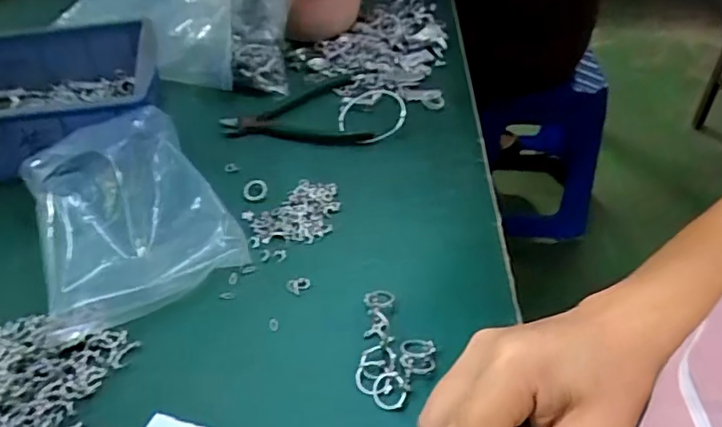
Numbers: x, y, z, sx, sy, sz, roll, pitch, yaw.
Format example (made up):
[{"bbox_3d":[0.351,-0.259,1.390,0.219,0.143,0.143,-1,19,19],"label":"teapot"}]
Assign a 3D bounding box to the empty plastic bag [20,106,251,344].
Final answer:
[{"bbox_3d":[-0.176,-0.004,0.435,0.139,0.064,0.175,-20,45,-18],"label":"empty plastic bag"}]

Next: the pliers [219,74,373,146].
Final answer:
[{"bbox_3d":[-0.067,-0.092,0.555,0.135,0.023,0.103,-10,43,-8],"label":"pliers"}]

